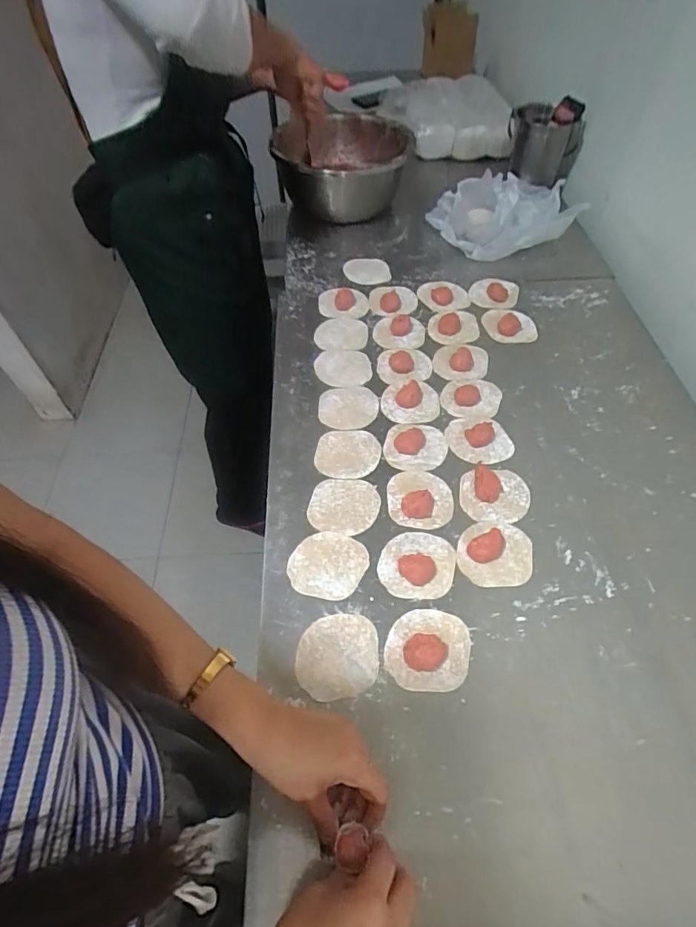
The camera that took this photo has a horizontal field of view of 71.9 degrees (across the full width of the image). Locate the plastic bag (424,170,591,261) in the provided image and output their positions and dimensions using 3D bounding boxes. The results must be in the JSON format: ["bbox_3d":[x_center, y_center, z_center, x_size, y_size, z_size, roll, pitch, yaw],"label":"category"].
[{"bbox_3d":[0.304,-0.478,0.923,0.257,0.115,0.146,-7,54,-5],"label":"plastic bag"}]

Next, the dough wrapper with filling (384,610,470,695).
[{"bbox_3d":[0.082,0.187,0.486,0.083,0.018,0.078,0,54,0],"label":"dough wrapper with filling"}]

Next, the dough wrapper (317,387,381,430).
[{"bbox_3d":[0.001,-0.081,0.691,0.084,0.004,0.082,0,54,0],"label":"dough wrapper"}]

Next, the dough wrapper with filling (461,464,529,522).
[{"bbox_3d":[0.184,0.035,0.596,0.083,0.017,0.078,9,54,7],"label":"dough wrapper with filling"}]

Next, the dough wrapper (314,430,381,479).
[{"bbox_3d":[-0.001,-0.012,0.642,0.083,0.005,0.076,0,54,0],"label":"dough wrapper"}]

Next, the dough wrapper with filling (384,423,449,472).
[{"bbox_3d":[0.091,-0.025,0.647,0.083,0.016,0.078,0,54,0],"label":"dough wrapper with filling"}]

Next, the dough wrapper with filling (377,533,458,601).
[{"bbox_3d":[0.079,0.111,0.540,0.083,0.020,0.079,0,54,0],"label":"dough wrapper with filling"}]

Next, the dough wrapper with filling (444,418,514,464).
[{"bbox_3d":[0.179,-0.034,0.650,0.088,0.012,0.070,7,54,6],"label":"dough wrapper with filling"}]

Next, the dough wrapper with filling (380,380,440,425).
[{"bbox_3d":[0.092,-0.091,0.690,0.084,0.017,0.068,-8,54,-5],"label":"dough wrapper with filling"}]

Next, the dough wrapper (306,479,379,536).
[{"bbox_3d":[-0.005,0.051,0.593,0.084,0.004,0.078,0,54,0],"label":"dough wrapper"}]

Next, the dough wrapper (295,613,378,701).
[{"bbox_3d":[-0.011,0.197,0.490,0.081,0.004,0.080,0,54,0],"label":"dough wrapper"}]

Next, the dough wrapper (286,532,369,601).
[{"bbox_3d":[-0.023,0.116,0.549,0.080,0.004,0.082,0,54,0],"label":"dough wrapper"}]

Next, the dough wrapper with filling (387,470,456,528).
[{"bbox_3d":[0.090,0.040,0.595,0.080,0.022,0.080,0,54,0],"label":"dough wrapper with filling"}]

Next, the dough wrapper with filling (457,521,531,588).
[{"bbox_3d":[0.170,0.101,0.549,0.082,0.013,0.081,0,54,0],"label":"dough wrapper with filling"}]

